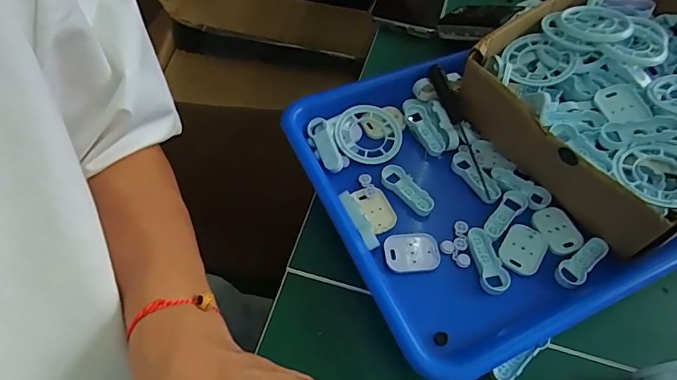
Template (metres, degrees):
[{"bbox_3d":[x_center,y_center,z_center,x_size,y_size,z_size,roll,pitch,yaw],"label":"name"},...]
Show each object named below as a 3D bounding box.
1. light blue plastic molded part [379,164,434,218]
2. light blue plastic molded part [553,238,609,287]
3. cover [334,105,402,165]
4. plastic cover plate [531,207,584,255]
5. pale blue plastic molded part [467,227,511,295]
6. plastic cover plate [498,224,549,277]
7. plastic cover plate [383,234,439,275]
[{"bbox_3d":[0.055,-0.001,0.365,0.019,0.006,0.050,-35,63,-25],"label":"light blue plastic molded part"},{"bbox_3d":[0.178,0.053,0.332,0.047,0.005,0.018,-37,63,-11],"label":"light blue plastic molded part"},{"bbox_3d":[0.026,-0.049,0.391,0.059,0.013,0.053,-2,55,-5],"label":"cover"},{"bbox_3d":[0.168,0.031,0.349,0.028,0.006,0.039,-20,58,-17],"label":"plastic cover plate"},{"bbox_3d":[0.110,0.051,0.333,0.020,0.009,0.049,-6,55,-7],"label":"pale blue plastic molded part"},{"bbox_3d":[0.137,0.045,0.341,0.030,0.008,0.039,30,58,17],"label":"plastic cover plate"},{"bbox_3d":[0.054,0.046,0.338,0.041,0.005,0.029,-6,55,-8],"label":"plastic cover plate"}]

